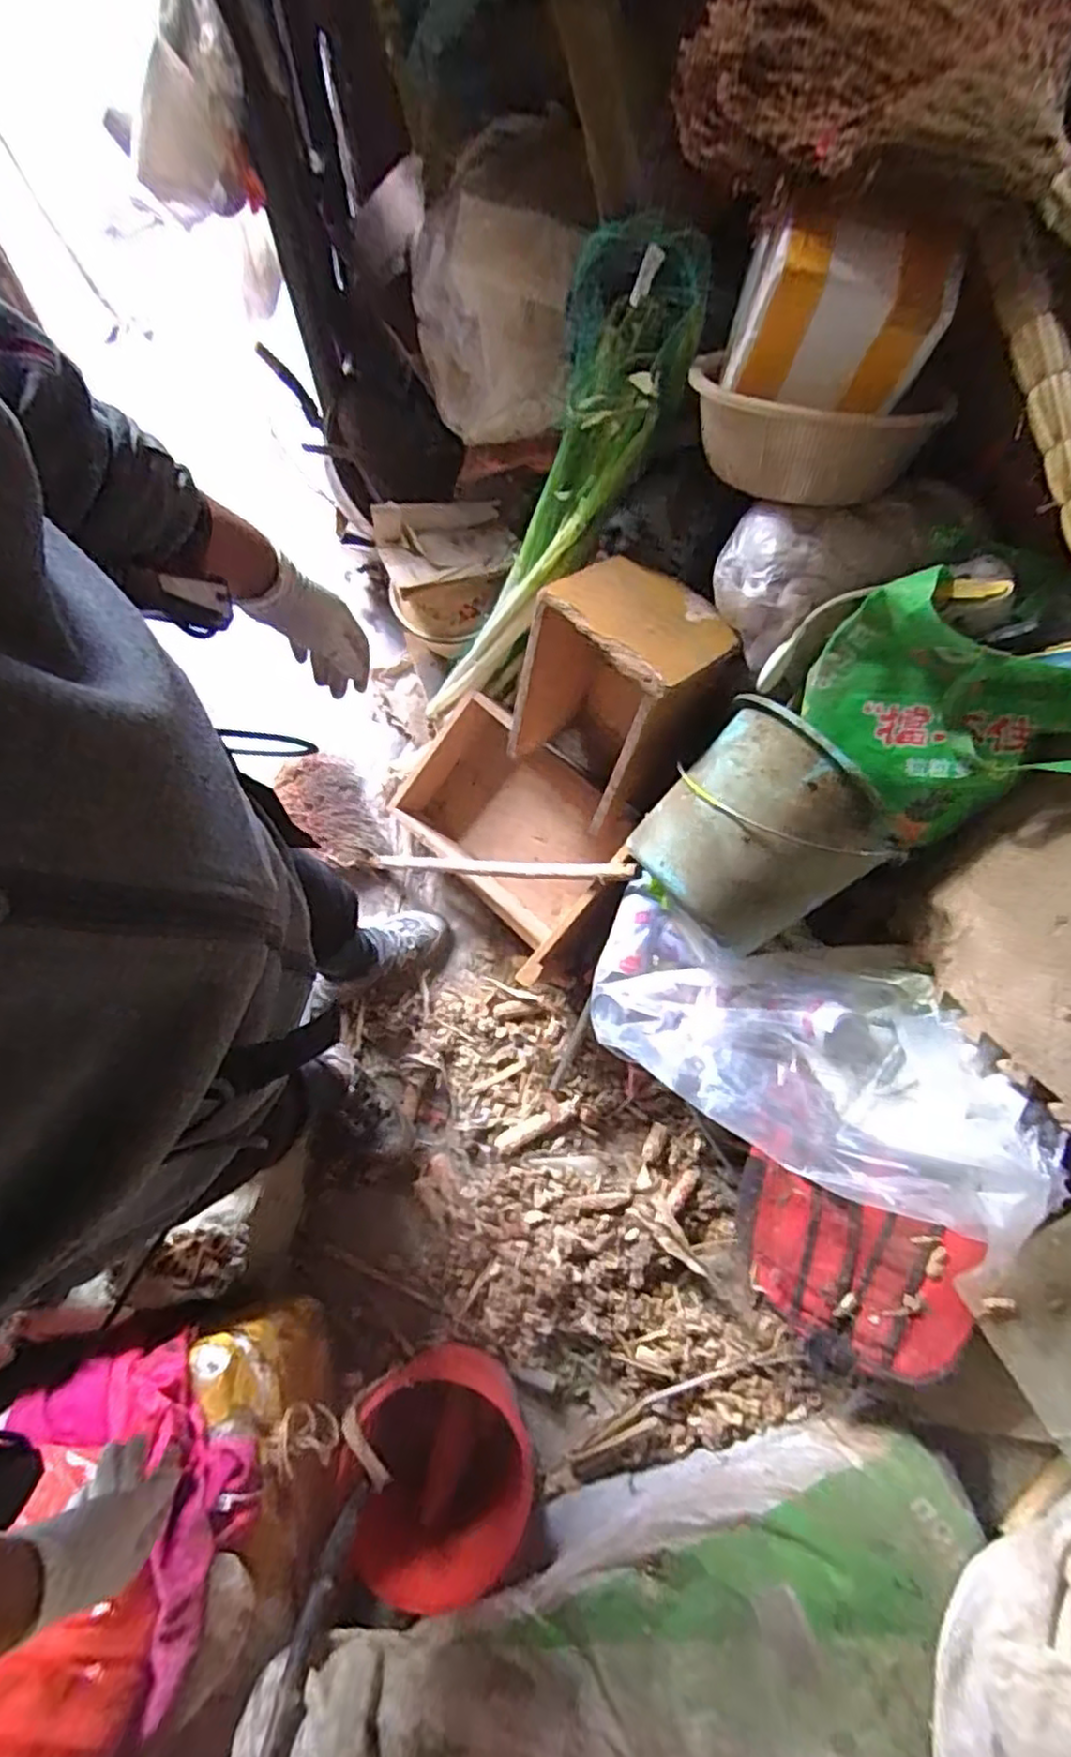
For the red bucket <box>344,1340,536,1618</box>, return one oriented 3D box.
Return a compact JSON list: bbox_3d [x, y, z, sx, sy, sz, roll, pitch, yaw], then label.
[{"bbox_3d":[-0.123,0.825,1.011,0.224,0.231,0.244,0,70,-1],"label":"red bucket"}]

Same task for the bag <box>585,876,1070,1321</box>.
[{"bbox_3d":[0.322,0.195,0.890,0.582,0.114,0.306,29,71,32],"label":"bag"}]

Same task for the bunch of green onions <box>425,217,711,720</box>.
[{"bbox_3d":[0.004,-0.548,1.111,0.105,0.799,0.233,-21,69,-36],"label":"bunch of green onions"}]

